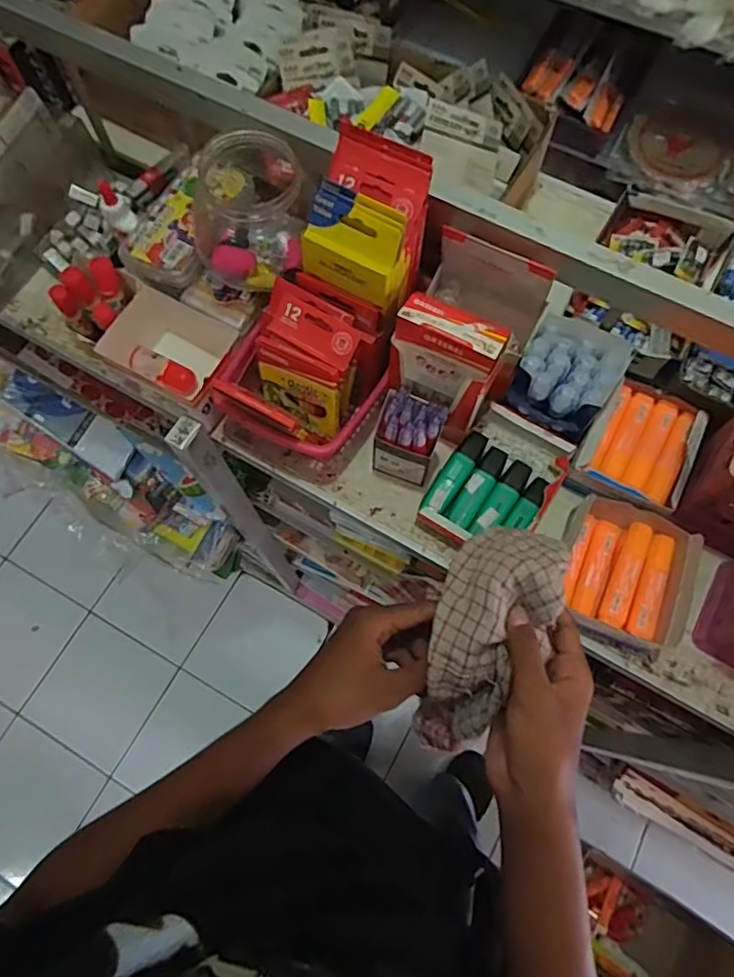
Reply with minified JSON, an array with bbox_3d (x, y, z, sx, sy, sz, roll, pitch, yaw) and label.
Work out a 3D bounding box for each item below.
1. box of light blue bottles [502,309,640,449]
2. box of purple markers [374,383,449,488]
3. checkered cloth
[{"bbox_3d":[0.201,-0.113,0.594,0.091,0.077,0.089,27,73,9],"label":"box of light blue bottles"},{"bbox_3d":[0.040,-0.047,0.580,0.057,0.105,0.051,22,72,8],"label":"box of purple markers"},{"bbox_3d":[0.085,0.130,0.454,0.081,0.074,0.199,21,106,7],"label":"checkered cloth"}]

